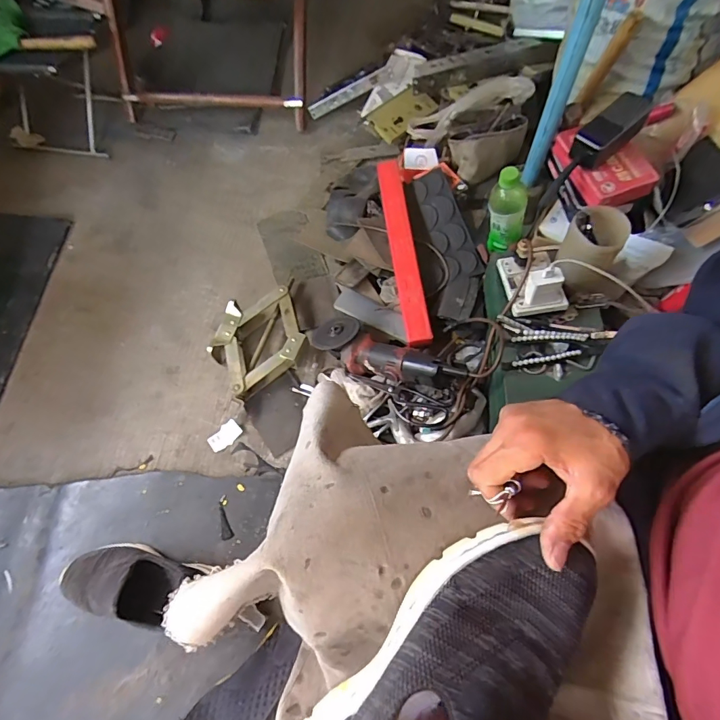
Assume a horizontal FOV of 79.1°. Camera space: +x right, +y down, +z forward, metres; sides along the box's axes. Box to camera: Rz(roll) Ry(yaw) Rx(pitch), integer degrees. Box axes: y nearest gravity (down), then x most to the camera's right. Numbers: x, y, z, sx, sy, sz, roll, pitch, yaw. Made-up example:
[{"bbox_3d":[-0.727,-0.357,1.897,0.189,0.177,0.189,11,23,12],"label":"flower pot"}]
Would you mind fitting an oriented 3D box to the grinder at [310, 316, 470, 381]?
[{"bbox_3d":[0.050,-0.010,0.798,0.306,0.063,0.096,20,65,33],"label":"grinder"}]

